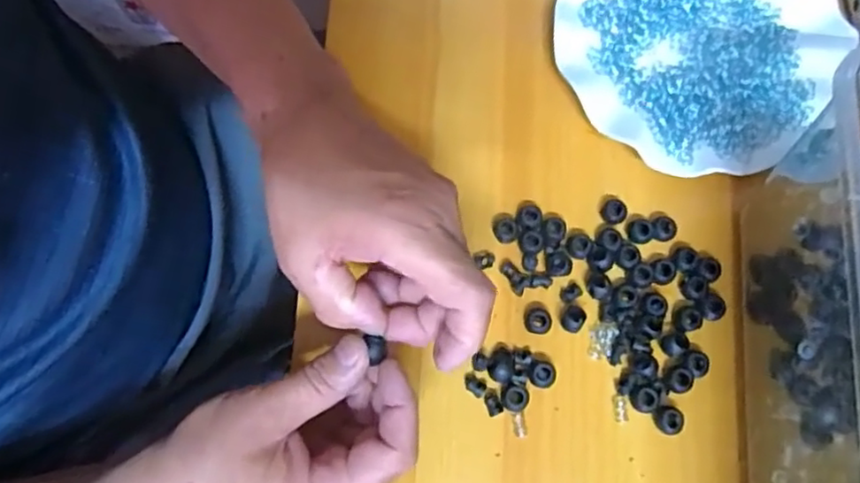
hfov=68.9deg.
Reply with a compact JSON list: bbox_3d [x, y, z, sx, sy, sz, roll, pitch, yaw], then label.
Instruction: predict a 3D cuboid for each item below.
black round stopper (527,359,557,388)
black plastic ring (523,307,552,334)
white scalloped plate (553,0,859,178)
[{"bbox_3d":[0.064,0.076,0.357,0.016,0.010,0.014,16,75,3],"label":"black round stopper"},{"bbox_3d":[0.063,0.046,0.365,0.015,0.009,0.016,0,75,-1],"label":"black plastic ring"},{"bbox_3d":[0.171,-0.132,0.411,0.171,0.025,0.181,0,75,-1],"label":"white scalloped plate"}]

